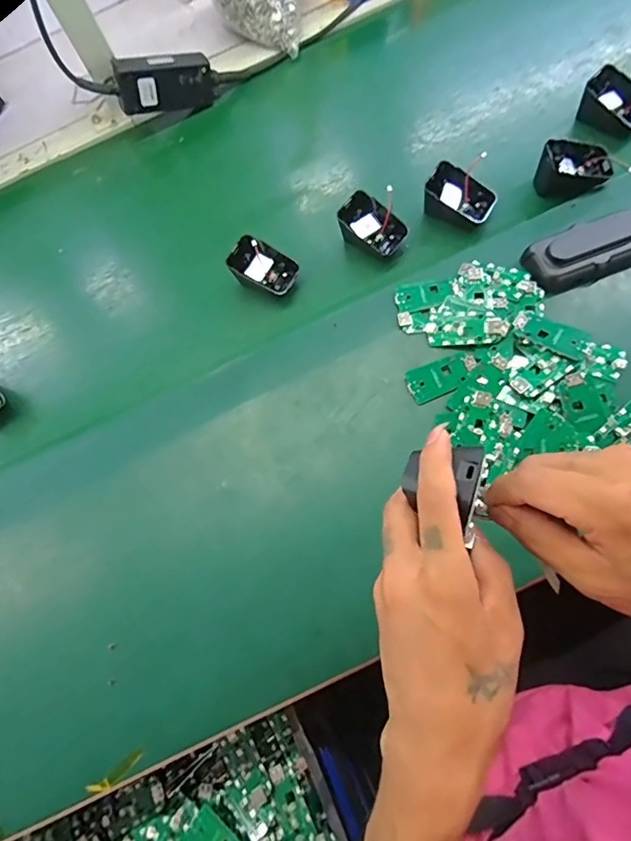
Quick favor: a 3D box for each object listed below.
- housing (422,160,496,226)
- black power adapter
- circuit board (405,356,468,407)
[{"bbox_3d":[0.146,-0.227,0.486,0.066,0.037,0.044,27,69,14],"label":"housing"},{"bbox_3d":[-0.181,-0.418,0.587,0.124,0.056,0.024,-21,65,-22],"label":"black power adapter"},{"bbox_3d":[0.111,-0.038,0.433,0.052,0.004,0.031,-25,81,0],"label":"circuit board"}]

